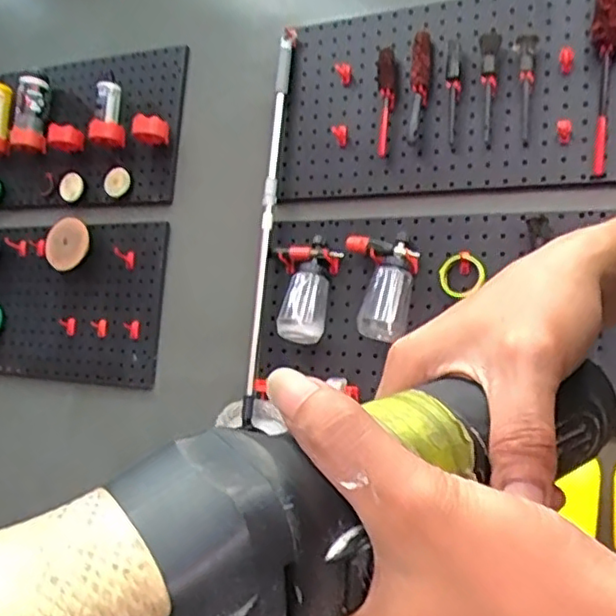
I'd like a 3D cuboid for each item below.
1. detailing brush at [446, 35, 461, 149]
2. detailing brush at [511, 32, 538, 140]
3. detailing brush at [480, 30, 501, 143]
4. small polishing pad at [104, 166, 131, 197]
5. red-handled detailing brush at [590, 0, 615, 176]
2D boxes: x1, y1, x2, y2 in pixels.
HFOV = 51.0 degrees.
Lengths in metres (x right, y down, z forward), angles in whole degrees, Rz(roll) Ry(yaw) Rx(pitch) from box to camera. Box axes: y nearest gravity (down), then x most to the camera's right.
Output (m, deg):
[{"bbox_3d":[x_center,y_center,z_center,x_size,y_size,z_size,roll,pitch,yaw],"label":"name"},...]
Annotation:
[{"bbox_3d":[0.310,-0.464,1.393,0.032,0.230,0.017,2,-7,22],"label":"detailing brush"},{"bbox_3d":[0.438,-0.459,1.327,0.044,0.211,0.020,4,-6,9],"label":"detailing brush"},{"bbox_3d":[0.376,-0.470,1.360,0.038,0.227,0.021,3,-7,17],"label":"detailing brush"},{"bbox_3d":[-0.524,-0.344,1.777,0.072,0.078,0.022,-19,39,-8],"label":"small polishing pad"},{"bbox_3d":[0.576,-0.481,1.245,0.064,0.403,0.085,2,-7,22],"label":"red-handled detailing brush"}]

